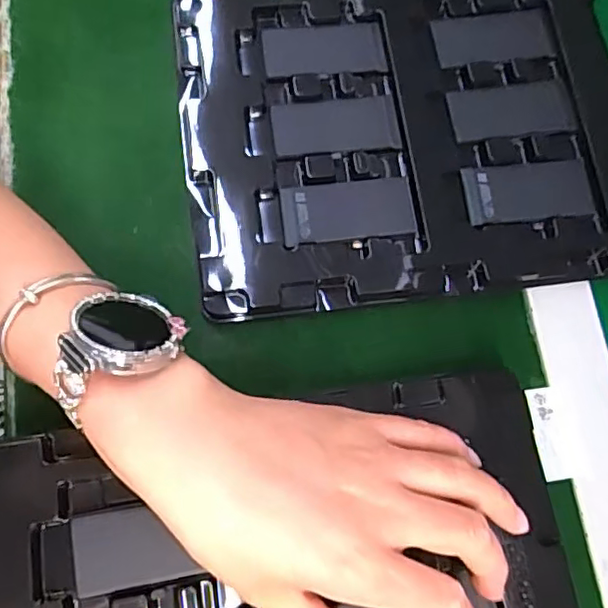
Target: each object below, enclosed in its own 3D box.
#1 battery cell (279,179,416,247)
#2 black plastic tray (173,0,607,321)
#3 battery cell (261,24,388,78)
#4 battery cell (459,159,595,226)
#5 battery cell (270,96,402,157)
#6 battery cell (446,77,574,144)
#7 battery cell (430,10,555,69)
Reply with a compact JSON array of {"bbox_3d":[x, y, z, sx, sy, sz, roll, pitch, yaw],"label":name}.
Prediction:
[{"bbox_3d":[0.025,-0.055,0.354,0.076,0.005,0.035,-7,76,-1],"label":"battery cell"},{"bbox_3d":[0.063,-0.110,0.368,0.268,0.019,0.213,-6,76,-1],"label":"black plastic tray"},{"bbox_3d":[0.012,-0.162,0.385,0.076,0.004,0.035,-6,76,-1],"label":"battery cell"},{"bbox_3d":[0.135,-0.068,0.366,0.078,0.009,0.037,-7,76,-1],"label":"battery cell"},{"bbox_3d":[0.018,-0.110,0.369,0.074,0.004,0.034,-6,76,-1],"label":"battery cell"},{"bbox_3d":[0.131,-0.122,0.382,0.079,0.004,0.037,-8,76,-1],"label":"battery cell"},{"bbox_3d":[0.123,-0.173,0.391,0.076,0.004,0.036,-5,76,-1],"label":"battery cell"}]

